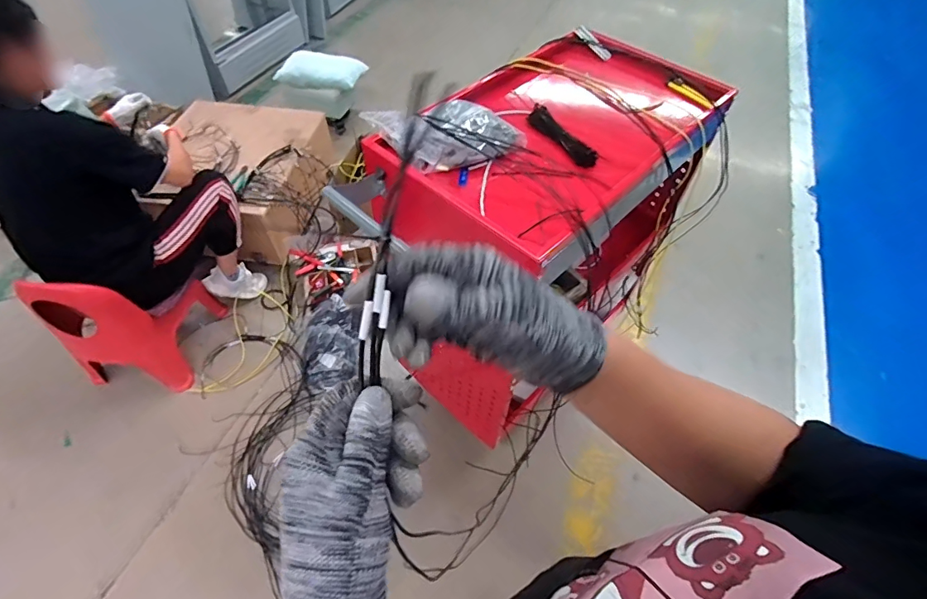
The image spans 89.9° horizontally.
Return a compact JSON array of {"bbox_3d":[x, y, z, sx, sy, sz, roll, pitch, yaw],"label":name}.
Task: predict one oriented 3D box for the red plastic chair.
[{"bbox_3d":[-1.019,0.023,1.423,0.323,0.413,0.325,4,52,2],"label":"red plastic chair"}]

